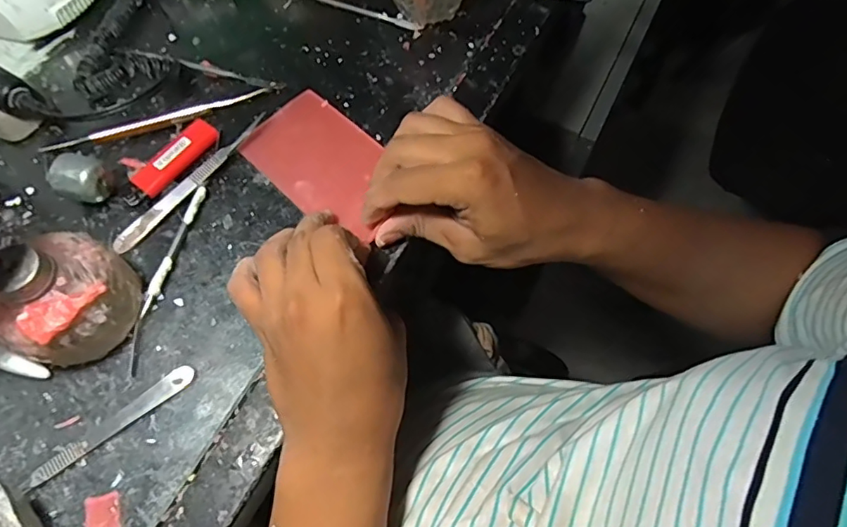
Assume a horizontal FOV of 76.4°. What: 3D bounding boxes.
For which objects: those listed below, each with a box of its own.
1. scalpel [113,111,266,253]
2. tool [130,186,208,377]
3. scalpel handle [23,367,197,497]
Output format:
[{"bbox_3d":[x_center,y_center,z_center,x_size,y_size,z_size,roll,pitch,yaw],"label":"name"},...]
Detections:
[{"bbox_3d":[-0.163,-0.061,0.382,0.015,0.009,0.139,37,70,16],"label":"scalpel"},{"bbox_3d":[-0.169,0.007,0.352,0.011,0.007,0.130,10,65,5],"label":"tool"},{"bbox_3d":[-0.182,0.093,0.314,0.101,0.004,0.012,-36,70,-15],"label":"scalpel handle"}]

